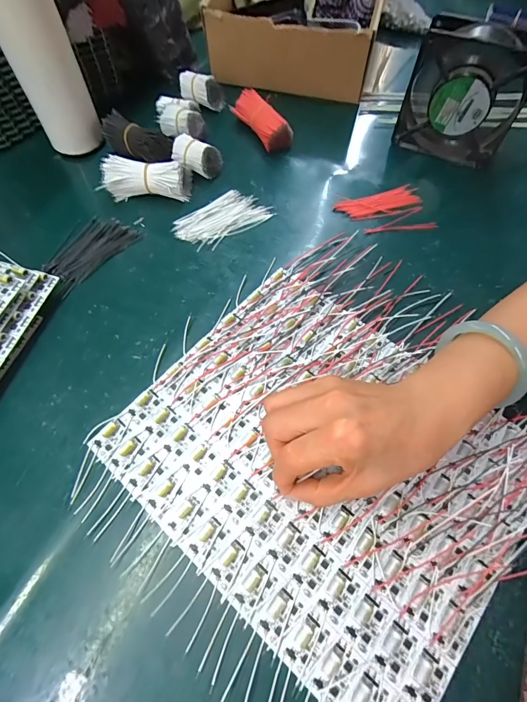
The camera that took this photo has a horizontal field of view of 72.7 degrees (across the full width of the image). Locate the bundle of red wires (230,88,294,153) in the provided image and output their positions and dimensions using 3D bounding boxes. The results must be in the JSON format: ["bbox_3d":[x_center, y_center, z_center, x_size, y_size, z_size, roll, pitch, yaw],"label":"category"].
[{"bbox_3d":[-0.002,-0.289,0.450,0.035,0.037,0.087,-33,68,-16],"label":"bundle of red wires"}]

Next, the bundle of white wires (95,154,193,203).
[{"bbox_3d":[-0.131,-0.193,0.403,0.094,0.035,0.034,0,64,-1],"label":"bundle of white wires"}]

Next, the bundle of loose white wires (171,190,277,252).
[{"bbox_3d":[-0.045,-0.146,0.398,0.102,0.006,0.058,-35,69,-16],"label":"bundle of loose white wires"}]

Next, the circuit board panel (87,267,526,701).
[{"bbox_3d":[0.047,0.078,0.284,0.284,0.011,0.239,38,69,17],"label":"circuit board panel"}]

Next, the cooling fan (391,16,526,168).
[{"bbox_3d":[0.222,-0.282,0.403,0.121,0.127,0.040,20,65,9],"label":"cooling fan"}]

